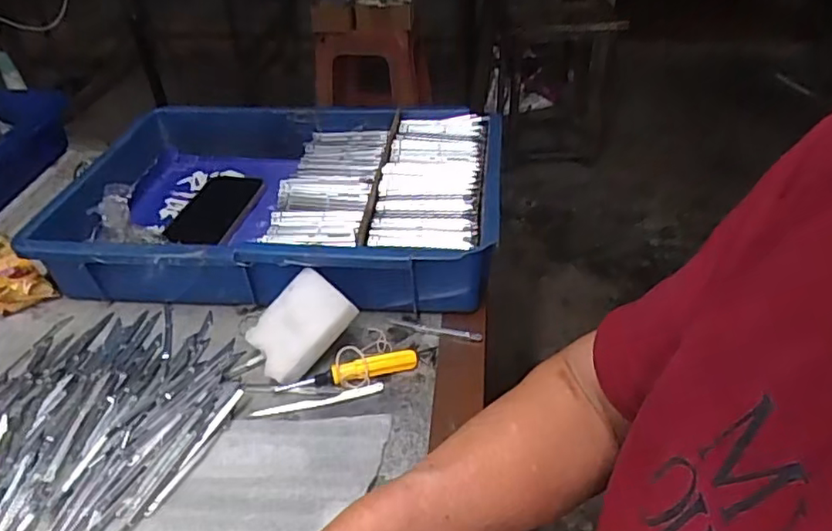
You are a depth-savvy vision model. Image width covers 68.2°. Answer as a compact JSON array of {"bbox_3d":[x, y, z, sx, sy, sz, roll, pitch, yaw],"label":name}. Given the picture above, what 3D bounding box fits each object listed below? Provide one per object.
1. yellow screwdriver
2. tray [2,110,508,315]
[{"bbox_3d":[-0.055,0.087,0.500,0.114,0.018,0.015,-11,39,-11],"label":"yellow screwdriver"},{"bbox_3d":[-0.136,-0.066,0.650,0.434,0.099,0.276,2,38,6],"label":"tray"}]

